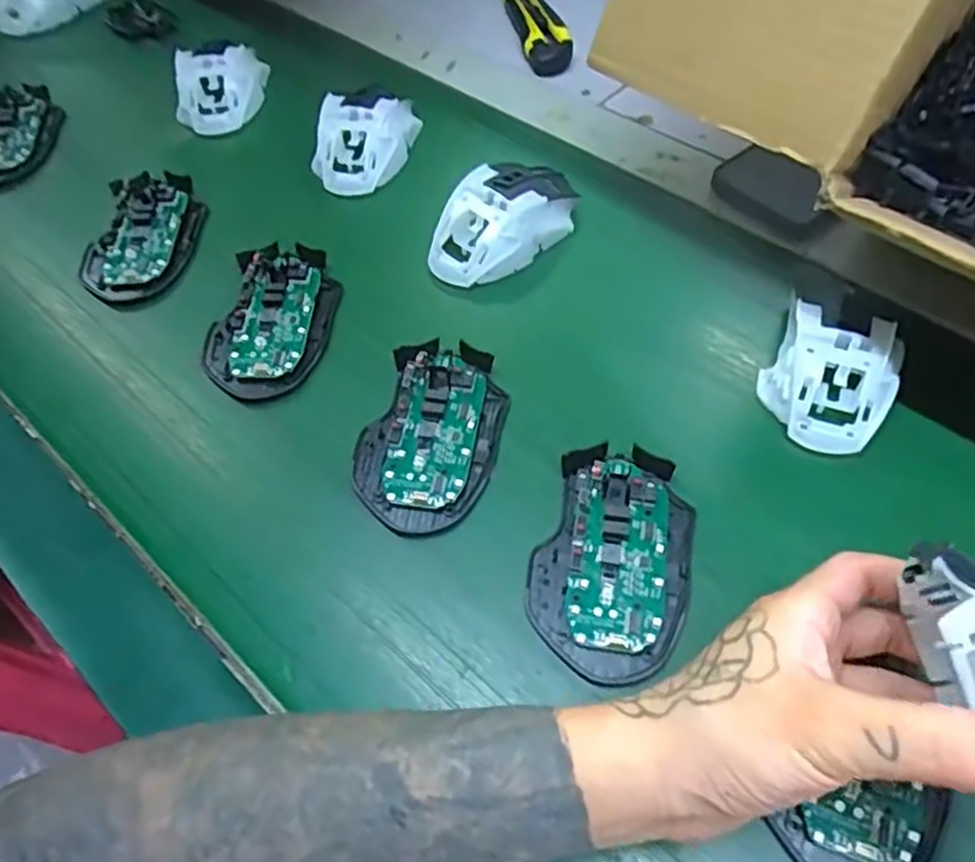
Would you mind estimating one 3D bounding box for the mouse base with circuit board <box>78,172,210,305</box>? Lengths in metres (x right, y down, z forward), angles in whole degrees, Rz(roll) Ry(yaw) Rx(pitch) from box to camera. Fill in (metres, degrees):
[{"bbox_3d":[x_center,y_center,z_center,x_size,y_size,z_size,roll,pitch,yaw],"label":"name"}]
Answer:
[{"bbox_3d":[-0.241,-0.141,0.506,0.069,0.022,0.117,5,57,9],"label":"mouse base with circuit board"}]

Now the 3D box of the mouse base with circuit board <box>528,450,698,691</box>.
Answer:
[{"bbox_3d":[0.062,0.060,0.349,0.073,0.015,0.114,15,59,14],"label":"mouse base with circuit board"}]

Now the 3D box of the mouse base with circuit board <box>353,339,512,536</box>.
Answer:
[{"bbox_3d":[-0.030,0.000,0.396,0.073,0.016,0.114,14,59,14],"label":"mouse base with circuit board"}]

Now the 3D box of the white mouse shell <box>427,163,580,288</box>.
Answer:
[{"bbox_3d":[0.010,-0.142,0.477,0.115,0.035,0.064,-41,62,-20],"label":"white mouse shell"}]

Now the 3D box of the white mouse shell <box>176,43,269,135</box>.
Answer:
[{"bbox_3d":[-0.221,-0.282,0.588,0.070,0.036,0.086,-8,56,0],"label":"white mouse shell"}]

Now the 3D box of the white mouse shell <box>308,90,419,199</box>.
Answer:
[{"bbox_3d":[-0.093,-0.222,0.538,0.066,0.035,0.102,13,59,13],"label":"white mouse shell"}]

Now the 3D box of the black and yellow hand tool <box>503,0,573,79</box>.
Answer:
[{"bbox_3d":[0.042,-0.352,0.625,0.040,0.018,0.157,-11,56,-2],"label":"black and yellow hand tool"}]

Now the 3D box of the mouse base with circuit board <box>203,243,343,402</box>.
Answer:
[{"bbox_3d":[-0.133,-0.074,0.451,0.070,0.019,0.115,12,58,13],"label":"mouse base with circuit board"}]

